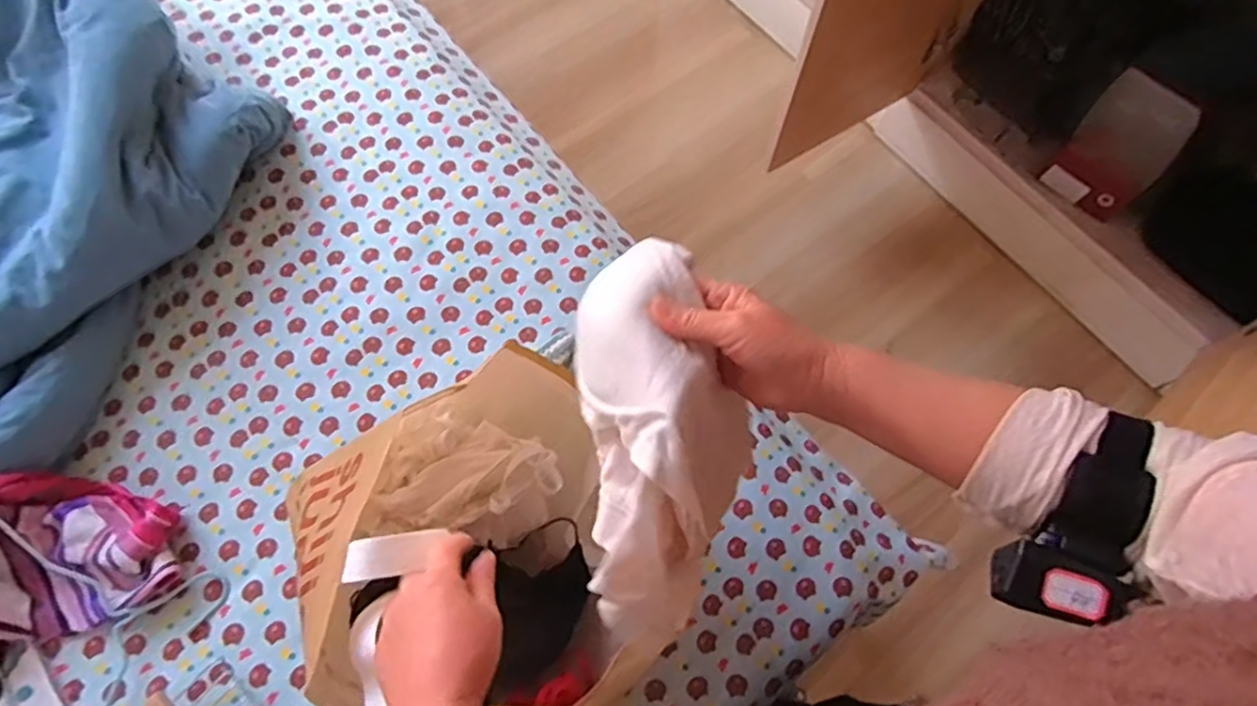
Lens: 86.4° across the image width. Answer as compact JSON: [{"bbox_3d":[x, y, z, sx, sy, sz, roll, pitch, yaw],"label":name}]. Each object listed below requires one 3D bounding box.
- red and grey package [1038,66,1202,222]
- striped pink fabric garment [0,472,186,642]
[{"bbox_3d":[0.955,-0.410,1.293,0.160,0.073,0.309,40,73,13],"label":"red and grey package"},{"bbox_3d":[-0.584,0.195,0.673,0.213,0.088,0.164,-14,70,-7],"label":"striped pink fabric garment"}]

